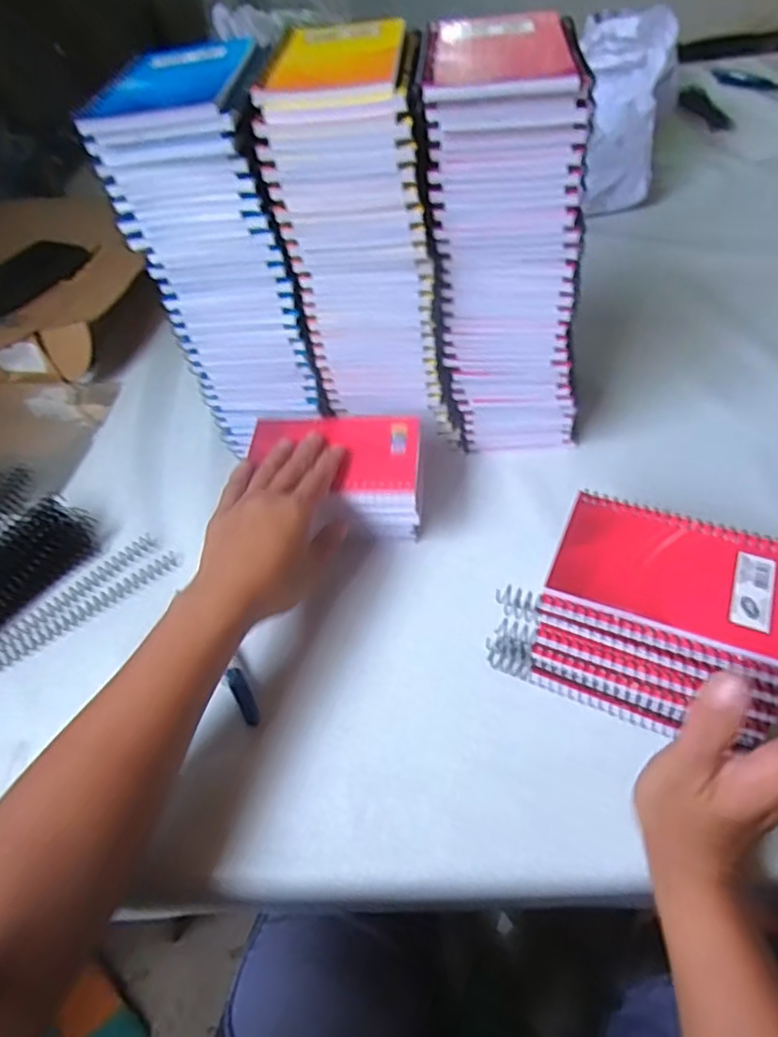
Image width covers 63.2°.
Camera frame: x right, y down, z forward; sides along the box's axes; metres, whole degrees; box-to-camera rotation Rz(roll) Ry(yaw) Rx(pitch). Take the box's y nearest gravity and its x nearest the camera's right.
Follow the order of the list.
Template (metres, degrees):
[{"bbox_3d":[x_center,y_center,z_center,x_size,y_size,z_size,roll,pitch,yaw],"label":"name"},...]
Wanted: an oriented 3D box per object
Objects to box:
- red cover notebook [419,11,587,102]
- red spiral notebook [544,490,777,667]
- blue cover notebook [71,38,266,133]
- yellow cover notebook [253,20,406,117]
[{"bbox_3d":[0.066,-0.268,0.365,0.086,0.013,0.107,0,52,8],"label":"red cover notebook"},{"bbox_3d":[0.165,0.029,0.364,0.129,0.005,0.083,17,55,19],"label":"red spiral notebook"},{"bbox_3d":[-0.124,-0.265,0.380,0.090,0.009,0.120,-2,51,6],"label":"blue cover notebook"},{"bbox_3d":[-0.031,-0.279,0.387,0.079,0.012,0.127,0,52,7],"label":"yellow cover notebook"}]

